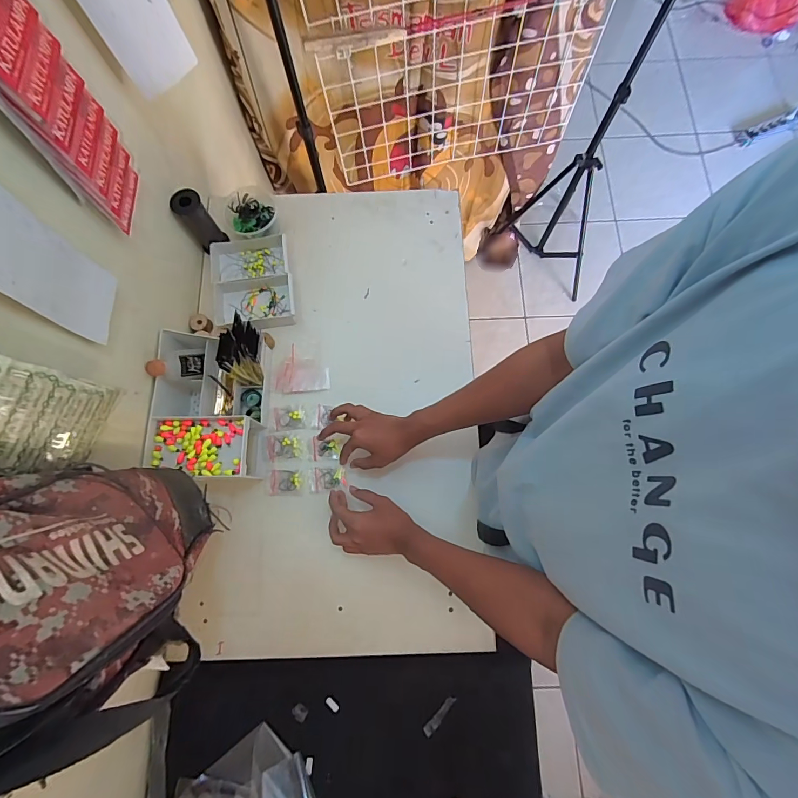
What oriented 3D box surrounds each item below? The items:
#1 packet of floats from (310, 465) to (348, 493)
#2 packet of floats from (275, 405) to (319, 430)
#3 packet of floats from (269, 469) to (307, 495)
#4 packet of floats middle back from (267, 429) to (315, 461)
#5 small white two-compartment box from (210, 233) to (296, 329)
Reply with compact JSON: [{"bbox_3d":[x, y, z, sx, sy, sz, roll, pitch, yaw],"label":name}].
[{"bbox_3d":[-0.114,0.130,0.648,0.060,0.016,0.042,-2,76,1],"label":"packet of floats"},{"bbox_3d":[-0.177,0.032,0.684,0.073,0.015,0.042,-4,76,0],"label":"packet of floats"},{"bbox_3d":[-0.184,0.138,0.659,0.058,0.013,0.041,1,76,1],"label":"packet of floats"},{"bbox_3d":[-0.182,0.078,0.674,0.076,0.006,0.050,1,76,1],"label":"packet of floats middle back"},{"bbox_3d":[-0.272,-0.211,0.738,0.150,0.034,0.180,-10,76,-1],"label":"small white two-compartment box"}]

